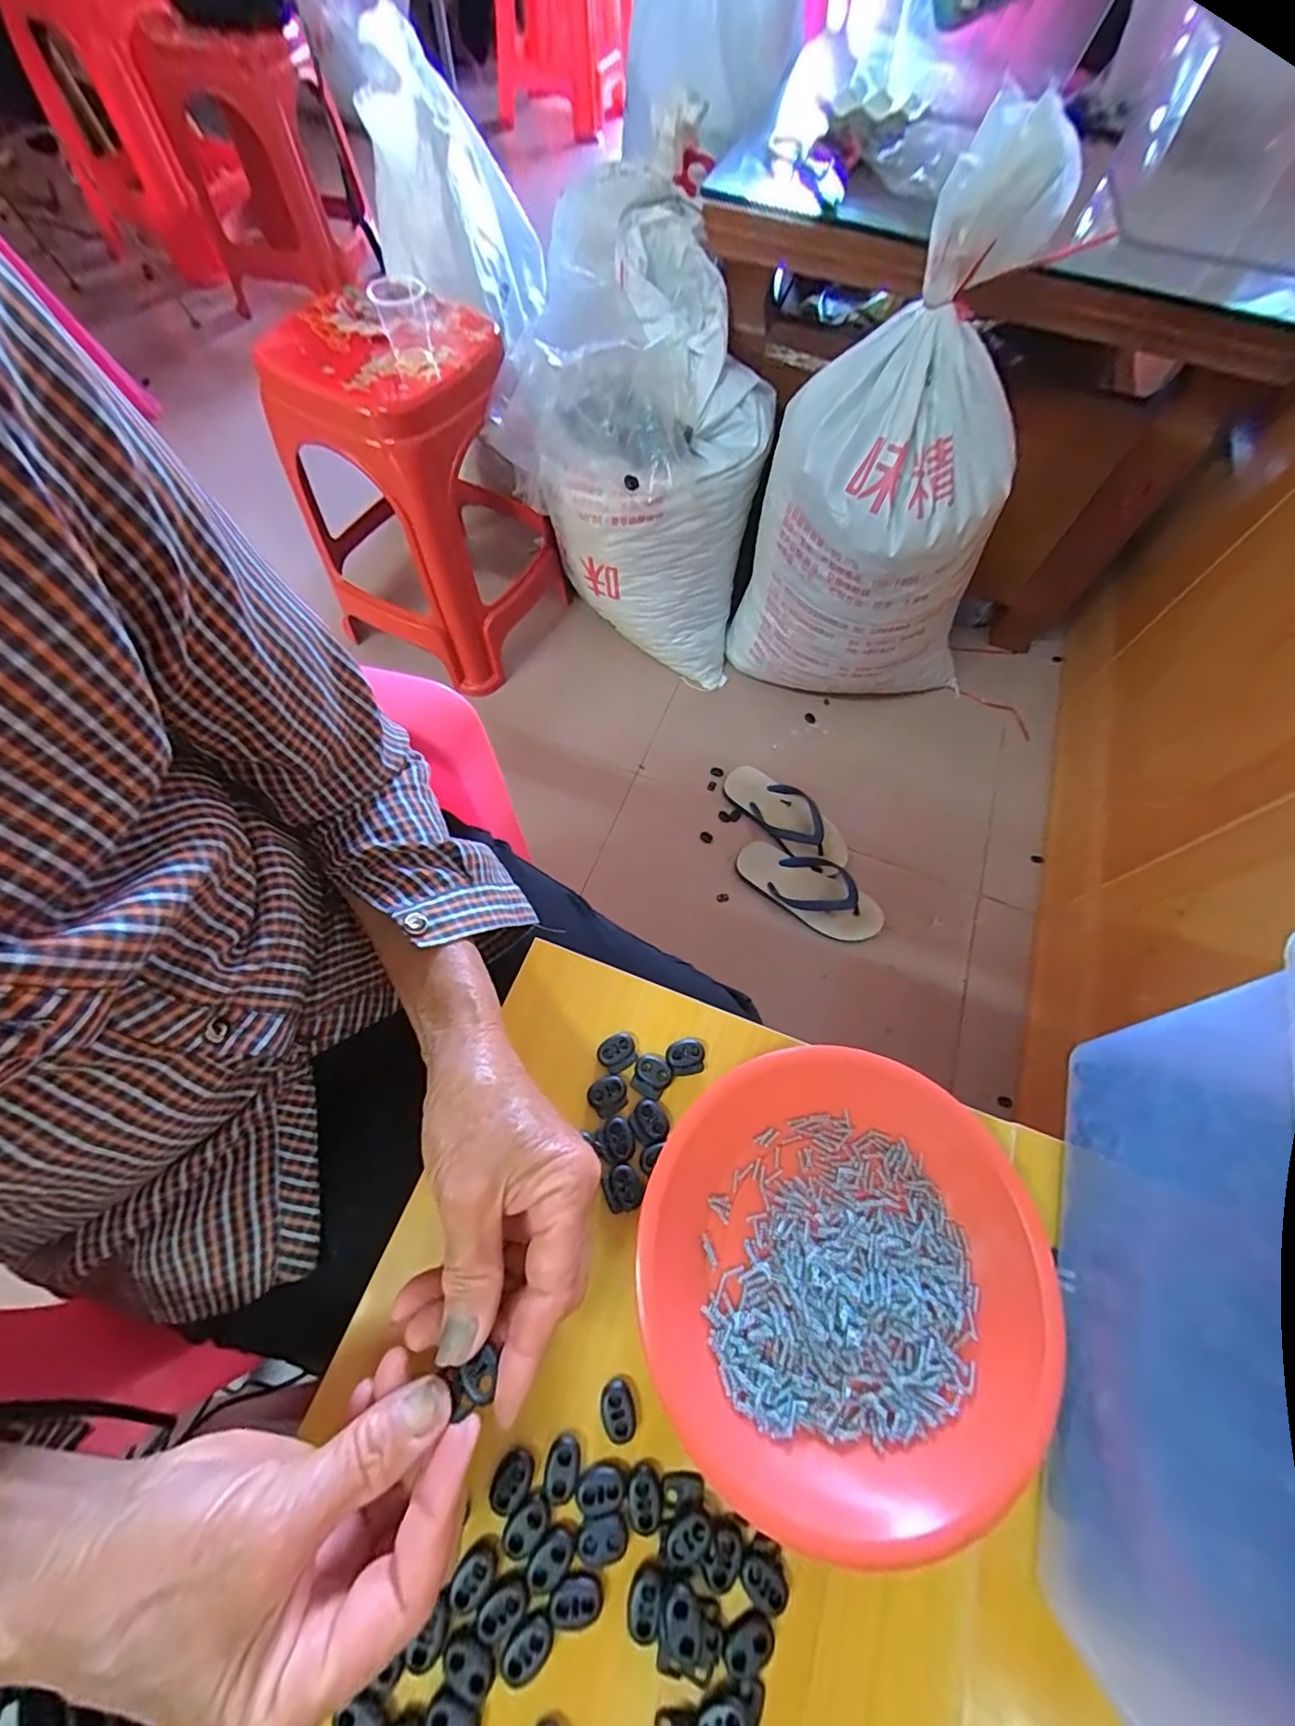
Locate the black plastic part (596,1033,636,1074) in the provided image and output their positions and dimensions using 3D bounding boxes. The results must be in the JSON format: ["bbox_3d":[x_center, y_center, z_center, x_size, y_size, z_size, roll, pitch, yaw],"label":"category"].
[{"bbox_3d":[-0.017,0.109,0.328,0.022,0.005,0.019,-22,69,-12],"label":"black plastic part"}]

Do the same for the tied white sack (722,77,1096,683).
[{"bbox_3d":[0.329,-0.499,0.803,0.248,0.642,0.319,-34,72,-16],"label":"tied white sack"}]

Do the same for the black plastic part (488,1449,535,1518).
[{"bbox_3d":[-0.060,0.272,0.249,0.015,0.004,0.021,26,67,9],"label":"black plastic part"}]

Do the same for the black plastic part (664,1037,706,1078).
[{"bbox_3d":[0.022,0.112,0.328,0.022,0.005,0.019,-12,67,-8],"label":"black plastic part"}]

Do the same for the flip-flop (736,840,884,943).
[{"bbox_3d":[0.257,0.036,0.896,0.238,0.051,0.104,36,69,13],"label":"flip-flop"}]

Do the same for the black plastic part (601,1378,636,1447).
[{"bbox_3d":[-0.013,0.252,0.262,0.015,0.004,0.023,-17,68,-10],"label":"black plastic part"}]

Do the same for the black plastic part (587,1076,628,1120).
[{"bbox_3d":[-0.021,0.129,0.317,0.021,0.004,0.019,-30,70,-15],"label":"black plastic part"}]

